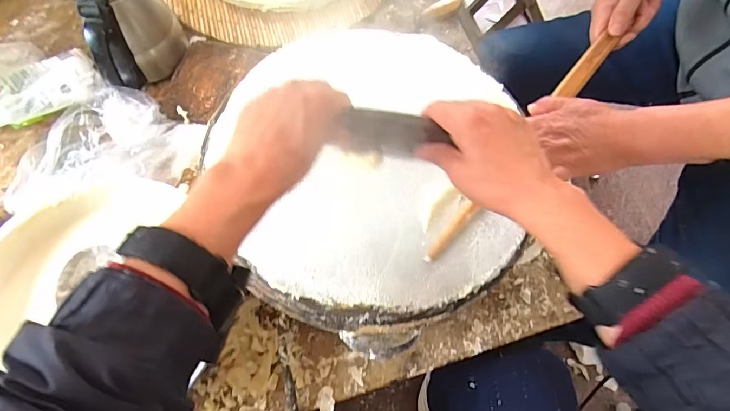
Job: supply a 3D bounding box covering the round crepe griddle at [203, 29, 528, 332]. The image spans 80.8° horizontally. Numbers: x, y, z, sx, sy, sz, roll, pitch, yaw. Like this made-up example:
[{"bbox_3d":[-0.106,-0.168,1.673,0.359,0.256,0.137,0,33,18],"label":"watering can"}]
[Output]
[{"bbox_3d":[-0.005,-0.053,0.478,0.333,0.022,0.355,0,66,-1],"label":"round crepe griddle"}]

